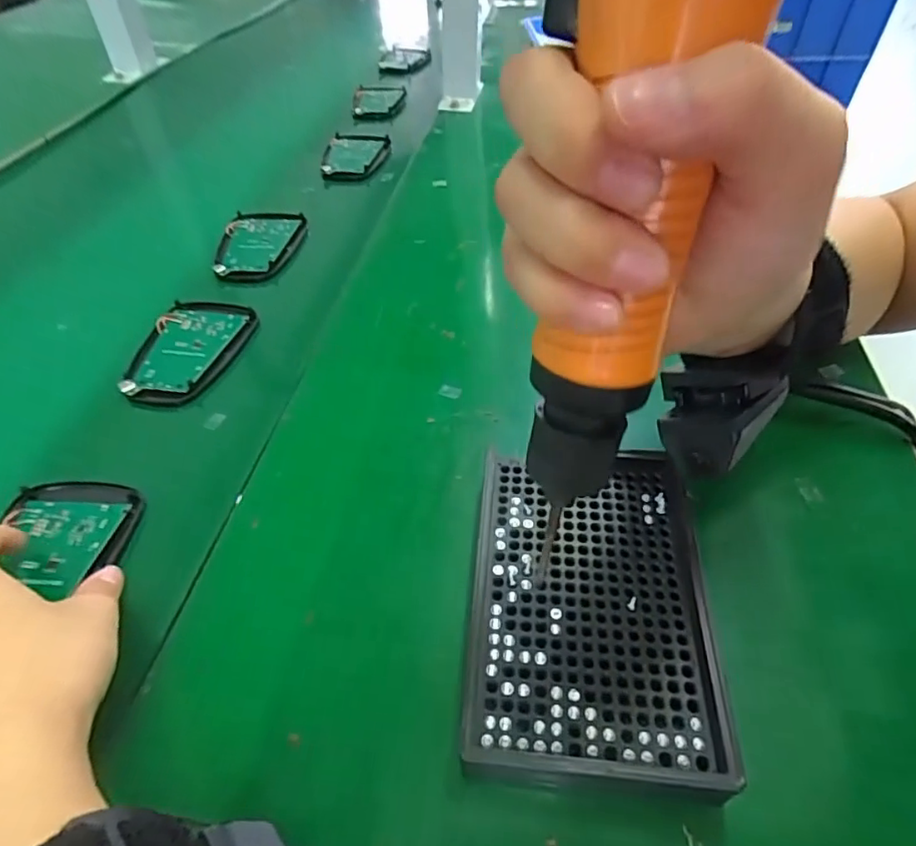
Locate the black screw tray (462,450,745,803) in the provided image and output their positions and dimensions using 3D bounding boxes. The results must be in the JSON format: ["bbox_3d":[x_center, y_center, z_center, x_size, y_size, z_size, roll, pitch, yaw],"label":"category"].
[{"bbox_3d":[0.054,0.074,0.237,0.093,0.017,0.137,3,47,5],"label":"black screw tray"}]

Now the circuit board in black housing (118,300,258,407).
[{"bbox_3d":[-0.176,-0.048,0.370,0.065,0.010,0.094,5,46,6],"label":"circuit board in black housing"}]

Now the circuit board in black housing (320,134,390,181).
[{"bbox_3d":[-0.106,-0.274,0.573,0.061,0.011,0.099,3,46,3],"label":"circuit board in black housing"}]

